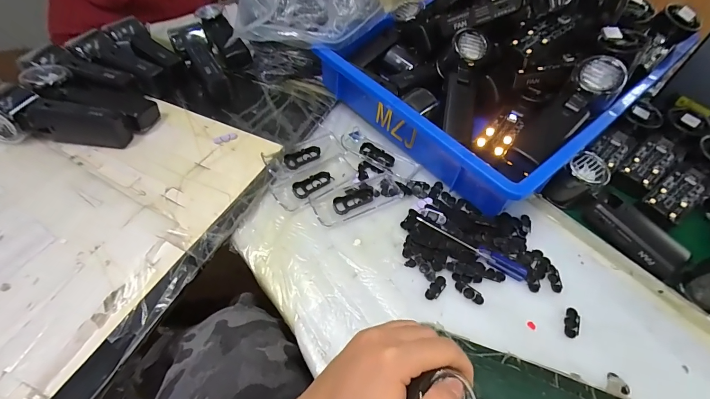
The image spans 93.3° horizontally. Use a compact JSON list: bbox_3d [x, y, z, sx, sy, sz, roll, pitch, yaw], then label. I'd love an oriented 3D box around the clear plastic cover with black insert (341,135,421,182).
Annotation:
[{"bbox_3d":[0.032,-0.059,0.446,0.109,0.005,0.037,29,54,18],"label":"clear plastic cover with black insert"}]

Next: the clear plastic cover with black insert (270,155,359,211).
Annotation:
[{"bbox_3d":[-0.049,-0.024,0.416,0.108,0.006,0.050,-27,57,-24],"label":"clear plastic cover with black insert"}]

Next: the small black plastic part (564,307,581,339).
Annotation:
[{"bbox_3d":[0.208,0.118,0.320,0.013,0.004,0.030,22,52,14],"label":"small black plastic part"}]

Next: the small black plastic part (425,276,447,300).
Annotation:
[{"bbox_3d":[0.082,0.089,0.337,0.013,0.004,0.030,36,57,23],"label":"small black plastic part"}]

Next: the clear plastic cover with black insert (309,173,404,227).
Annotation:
[{"bbox_3d":[0.003,-0.004,0.401,0.109,0.006,0.048,-21,55,-20],"label":"clear plastic cover with black insert"}]

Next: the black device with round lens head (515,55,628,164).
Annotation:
[{"bbox_3d":[0.253,-0.102,0.403,0.156,0.047,0.053,-44,62,-4],"label":"black device with round lens head"}]

